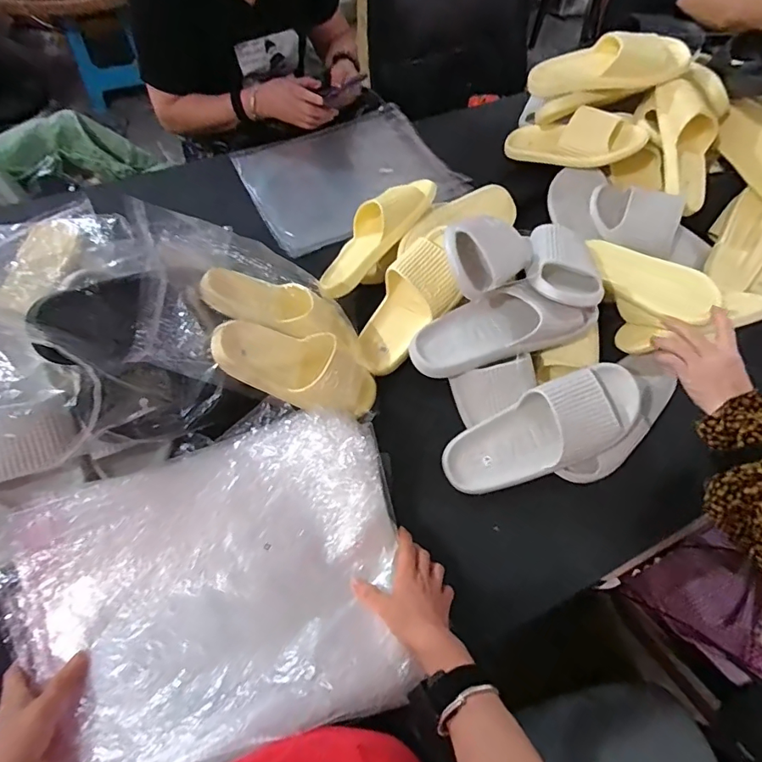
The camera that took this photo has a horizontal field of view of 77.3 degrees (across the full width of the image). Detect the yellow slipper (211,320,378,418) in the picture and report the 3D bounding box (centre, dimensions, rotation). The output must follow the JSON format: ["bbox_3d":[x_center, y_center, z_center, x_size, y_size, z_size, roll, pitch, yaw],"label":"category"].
[{"bbox_3d":[-0.103,-0.019,0.640,0.241,0.060,0.106,19,58,-23],"label":"yellow slipper"}]

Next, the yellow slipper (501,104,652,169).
[{"bbox_3d":[0.345,-0.453,0.877,0.253,0.073,0.103,18,59,35],"label":"yellow slipper"}]

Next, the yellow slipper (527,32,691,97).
[{"bbox_3d":[0.400,-0.571,0.864,0.268,0.082,0.084,16,58,34],"label":"yellow slipper"}]

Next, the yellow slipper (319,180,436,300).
[{"bbox_3d":[-0.017,-0.241,0.765,0.101,0.074,0.243,44,95,19],"label":"yellow slipper"}]

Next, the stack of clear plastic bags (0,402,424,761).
[{"bbox_3d":[-0.180,0.225,0.517,0.417,0.068,0.312,-16,63,-12],"label":"stack of clear plastic bags"}]

